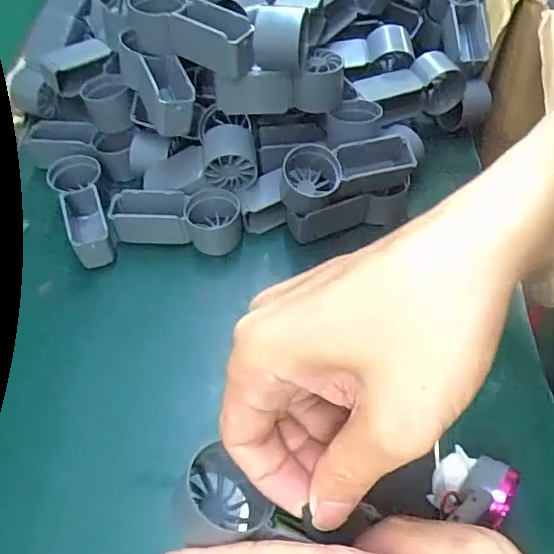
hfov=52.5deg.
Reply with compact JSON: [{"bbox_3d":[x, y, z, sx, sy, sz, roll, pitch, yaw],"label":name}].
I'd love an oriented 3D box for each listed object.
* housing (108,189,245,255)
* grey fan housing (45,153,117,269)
[{"bbox_3d":[-0.074,-0.042,0.415,0.093,0.032,0.038,1,53,3],"label":"housing"},{"bbox_3d":[-0.144,-0.053,0.422,0.039,0.032,0.101,-23,56,-14],"label":"grey fan housing"}]

